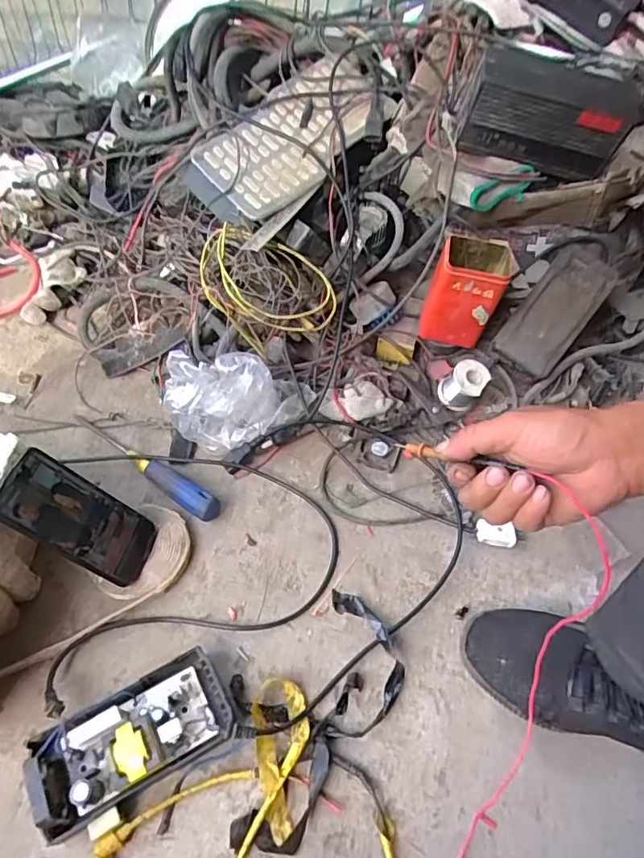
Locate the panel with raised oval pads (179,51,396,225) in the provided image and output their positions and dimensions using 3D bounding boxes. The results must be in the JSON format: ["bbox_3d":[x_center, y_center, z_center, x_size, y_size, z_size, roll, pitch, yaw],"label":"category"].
[{"bbox_3d":[-0.047,-0.389,0.729,0.296,0.030,0.136,-37,84,-3],"label":"panel with raised oval pads"}]

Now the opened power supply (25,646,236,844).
[{"bbox_3d":[-0.166,0.272,0.483,0.166,0.051,0.088,-24,60,-21],"label":"opened power supply"}]

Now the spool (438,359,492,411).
[{"bbox_3d":[0.192,-0.064,0.734,0.058,0.049,0.056,2,55,-3],"label":"spool"}]

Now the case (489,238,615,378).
[{"bbox_3d":[0.321,-0.169,0.733,0.084,0.046,0.198,40,96,26],"label":"case"}]

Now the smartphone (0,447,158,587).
[{"bbox_3d":[-0.244,0.093,0.555,0.012,0.165,0.078,-20,40,37],"label":"smartphone"}]

